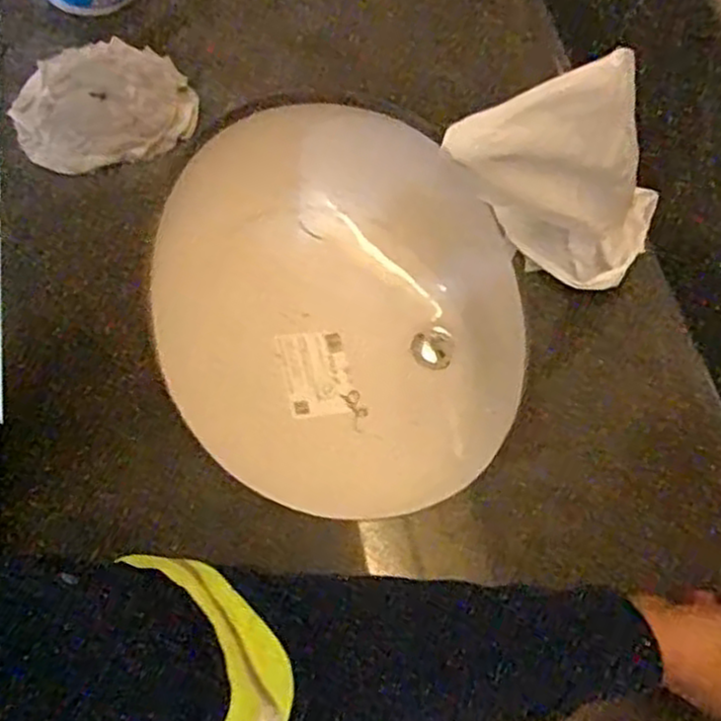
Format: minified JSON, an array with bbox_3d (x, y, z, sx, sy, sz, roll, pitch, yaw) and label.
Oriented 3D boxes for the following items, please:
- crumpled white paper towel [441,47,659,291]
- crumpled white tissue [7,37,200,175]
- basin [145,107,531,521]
[{"bbox_3d":[0.150,-0.134,0.600,0.148,0.206,0.075,-8,63,25],"label":"crumpled white paper towel"},{"bbox_3d":[-0.256,-0.256,0.754,0.166,0.019,0.154,-18,68,-10],"label":"crumpled white tissue"},{"bbox_3d":[-0.028,-0.051,0.831,0.454,0.135,0.404,38,70,14],"label":"basin"}]

